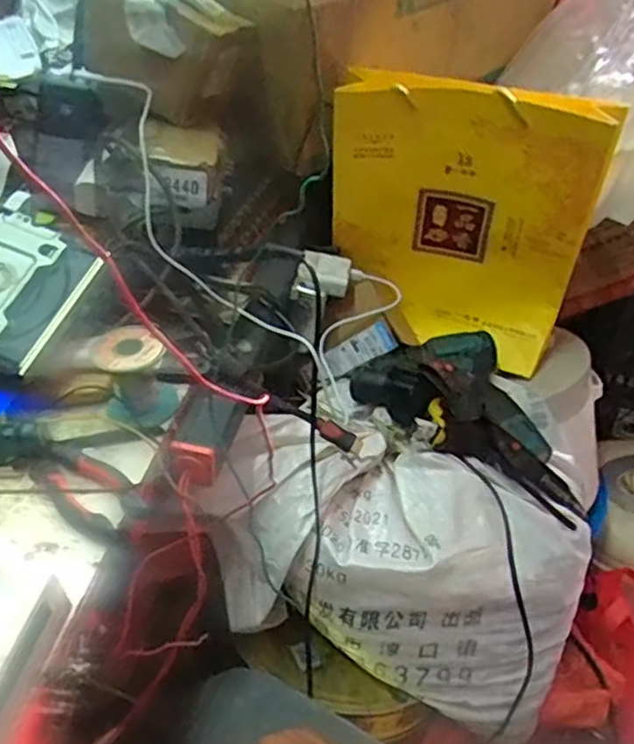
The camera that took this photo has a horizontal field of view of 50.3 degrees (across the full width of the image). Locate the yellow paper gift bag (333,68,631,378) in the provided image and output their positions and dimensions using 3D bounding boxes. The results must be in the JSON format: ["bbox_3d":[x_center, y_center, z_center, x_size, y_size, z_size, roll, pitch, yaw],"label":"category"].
[{"bbox_3d":[0.155,-0.168,0.783,0.288,0.333,0.064,17,55,15],"label":"yellow paper gift bag"}]

